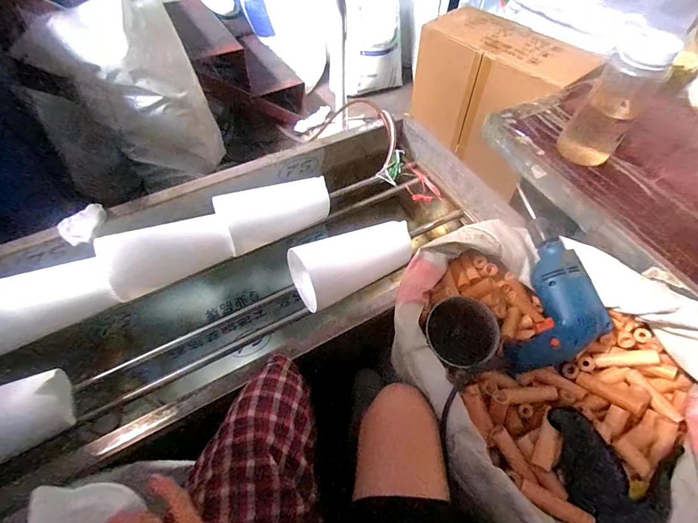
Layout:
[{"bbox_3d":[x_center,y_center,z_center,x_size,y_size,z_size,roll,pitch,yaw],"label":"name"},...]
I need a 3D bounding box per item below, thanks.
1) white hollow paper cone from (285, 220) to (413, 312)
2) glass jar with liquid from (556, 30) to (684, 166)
[{"bbox_3d":[0.009,-0.009,0.708,0.249,0.091,0.110,-26,61,-18],"label":"white hollow paper cone"},{"bbox_3d":[0.440,-0.263,0.587,0.074,0.203,0.085,-39,66,-24],"label":"glass jar with liquid"}]

